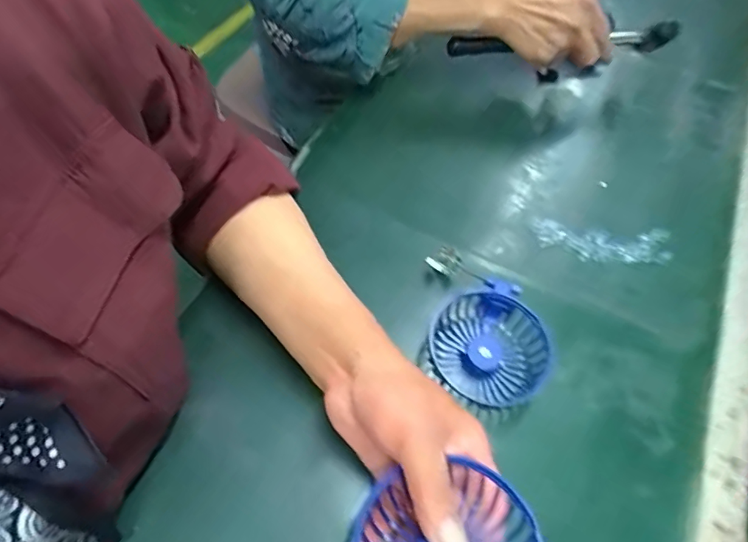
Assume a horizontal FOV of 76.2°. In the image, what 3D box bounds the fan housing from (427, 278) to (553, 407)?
[{"bbox_3d":[0.090,0.058,0.370,0.077,0.033,0.085,-20,63,-18],"label":"fan housing"}]

